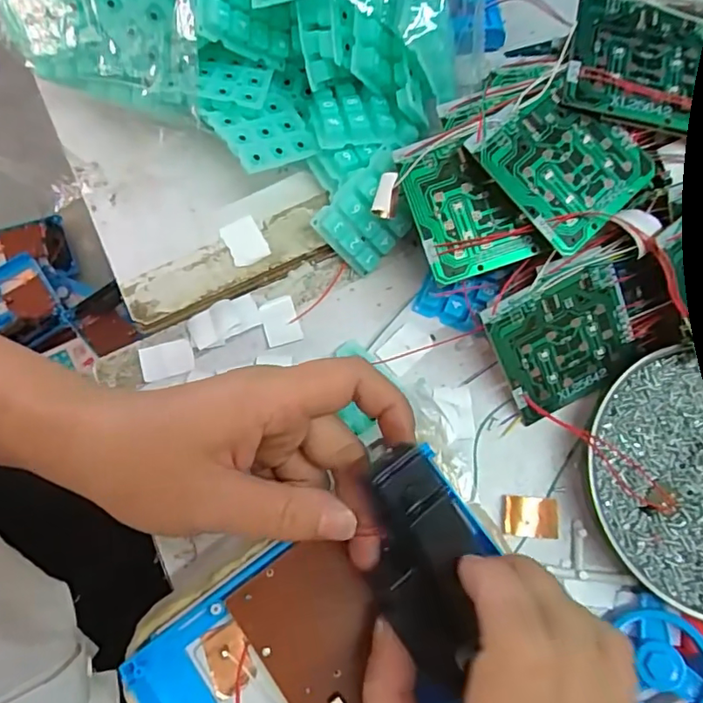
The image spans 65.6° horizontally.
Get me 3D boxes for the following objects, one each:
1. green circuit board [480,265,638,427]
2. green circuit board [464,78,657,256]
[{"bbox_3d":[0.112,-0.005,0.287,0.070,0.004,0.074,-28,112,0],"label":"green circuit board"},{"bbox_3d":[0.102,-0.093,0.264,0.067,0.004,0.072,-43,90,-11],"label":"green circuit board"}]

